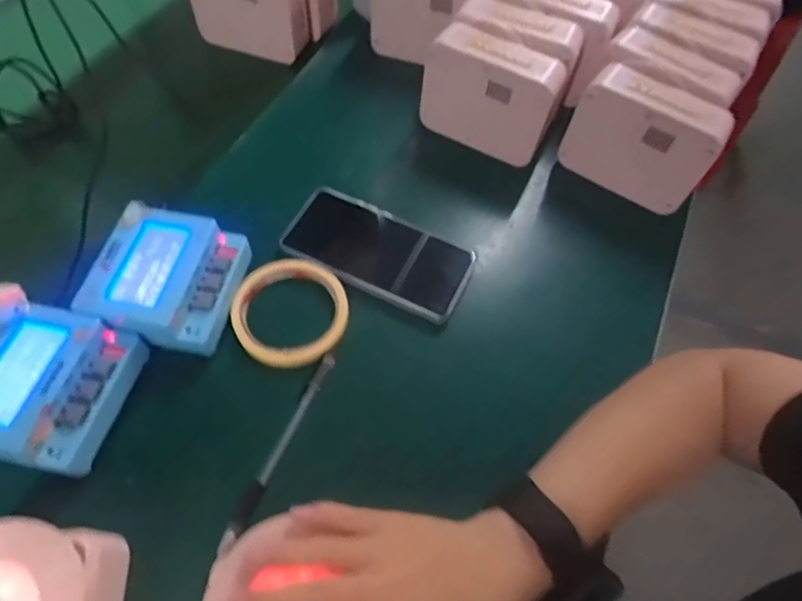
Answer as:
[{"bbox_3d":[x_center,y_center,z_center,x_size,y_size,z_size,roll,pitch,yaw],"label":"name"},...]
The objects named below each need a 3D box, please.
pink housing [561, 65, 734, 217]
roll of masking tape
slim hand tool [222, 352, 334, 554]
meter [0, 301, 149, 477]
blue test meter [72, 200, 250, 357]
[{"bbox_3d":[0.228,-0.152,0.481,0.128,0.103,0.055,32,64,15],"label":"pink housing"},{"bbox_3d":[-0.091,0.007,0.417,0.093,0.012,0.092,1,61,-2],"label":"roll of masking tape"},{"bbox_3d":[-0.087,0.106,0.369,0.012,0.009,0.150,21,62,9],"label":"slim hand tool"},{"bbox_3d":[-0.251,0.063,0.360,0.099,0.051,0.106,14,61,5],"label":"meter"},{"bbox_3d":[-0.186,-0.017,0.407,0.098,0.045,0.104,9,61,3],"label":"blue test meter"}]

